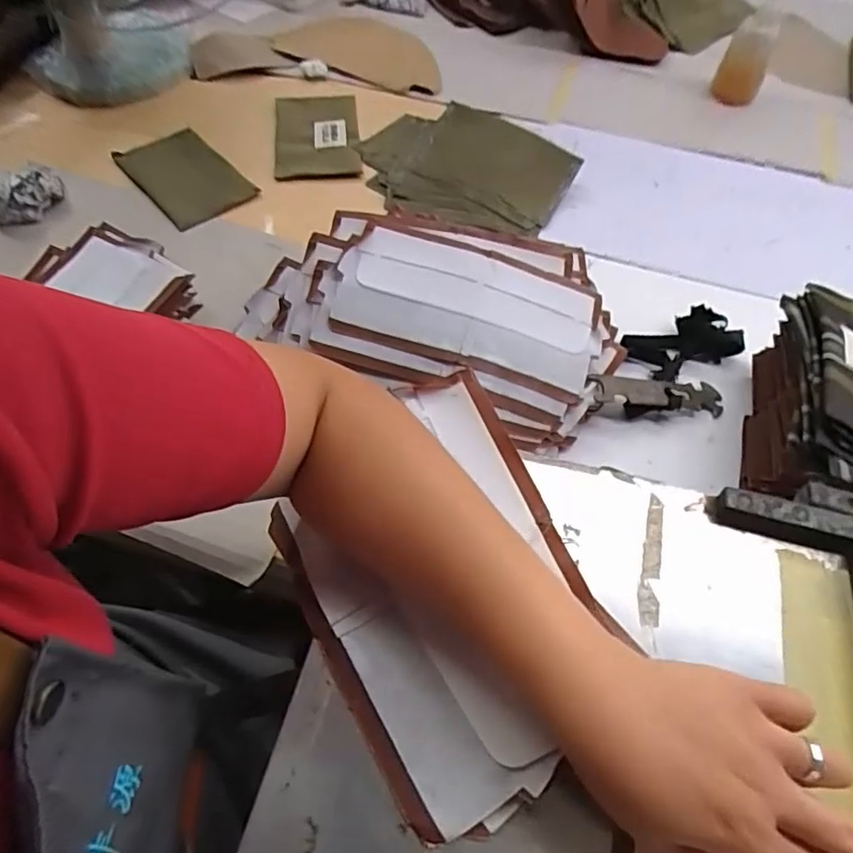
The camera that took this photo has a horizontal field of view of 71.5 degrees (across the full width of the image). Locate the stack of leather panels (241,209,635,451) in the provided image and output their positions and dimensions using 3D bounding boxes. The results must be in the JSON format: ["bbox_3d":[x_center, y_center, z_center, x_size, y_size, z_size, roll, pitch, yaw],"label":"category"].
[{"bbox_3d":[0.013,-0.114,0.563,0.332,0.084,0.208,20,59,12],"label":"stack of leather panels"}]

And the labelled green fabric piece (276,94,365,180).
[{"bbox_3d":[-0.145,-0.387,0.785,0.108,0.013,0.184,-5,58,-4],"label":"labelled green fabric piece"}]

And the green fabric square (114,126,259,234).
[{"bbox_3d":[-0.294,-0.309,0.720,0.108,0.007,0.167,-36,65,-21],"label":"green fabric square"}]

